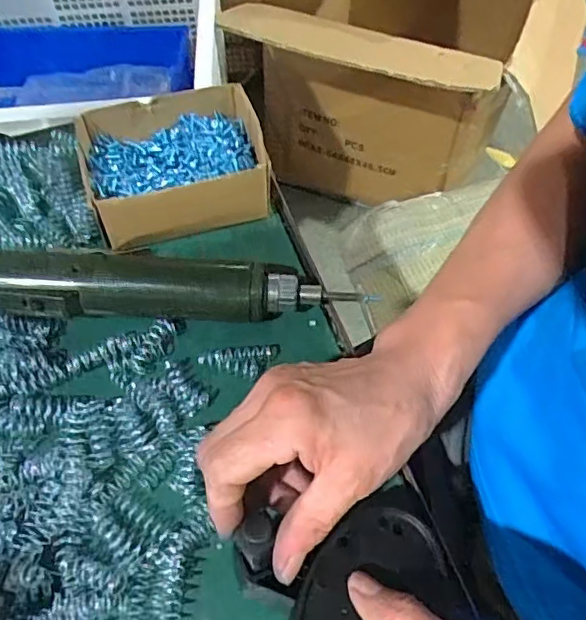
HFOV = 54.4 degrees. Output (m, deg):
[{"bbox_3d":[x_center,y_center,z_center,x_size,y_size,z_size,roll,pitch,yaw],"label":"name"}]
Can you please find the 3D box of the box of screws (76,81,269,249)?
[{"bbox_3d":[-0.088,-0.111,0.427,0.126,0.047,0.104,-17,60,-12],"label":"box of screws"}]

